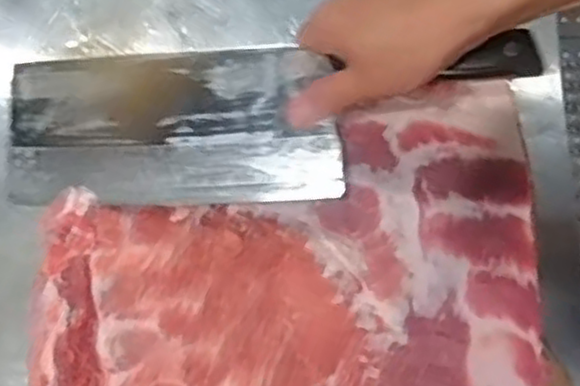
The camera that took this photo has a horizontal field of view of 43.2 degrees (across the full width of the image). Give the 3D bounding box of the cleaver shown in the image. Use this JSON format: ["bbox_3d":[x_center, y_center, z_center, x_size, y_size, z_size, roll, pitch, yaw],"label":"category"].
[{"bbox_3d":[-0.019,-0.046,0.460,0.326,0.031,0.097,-4,76,9],"label":"cleaver"}]

